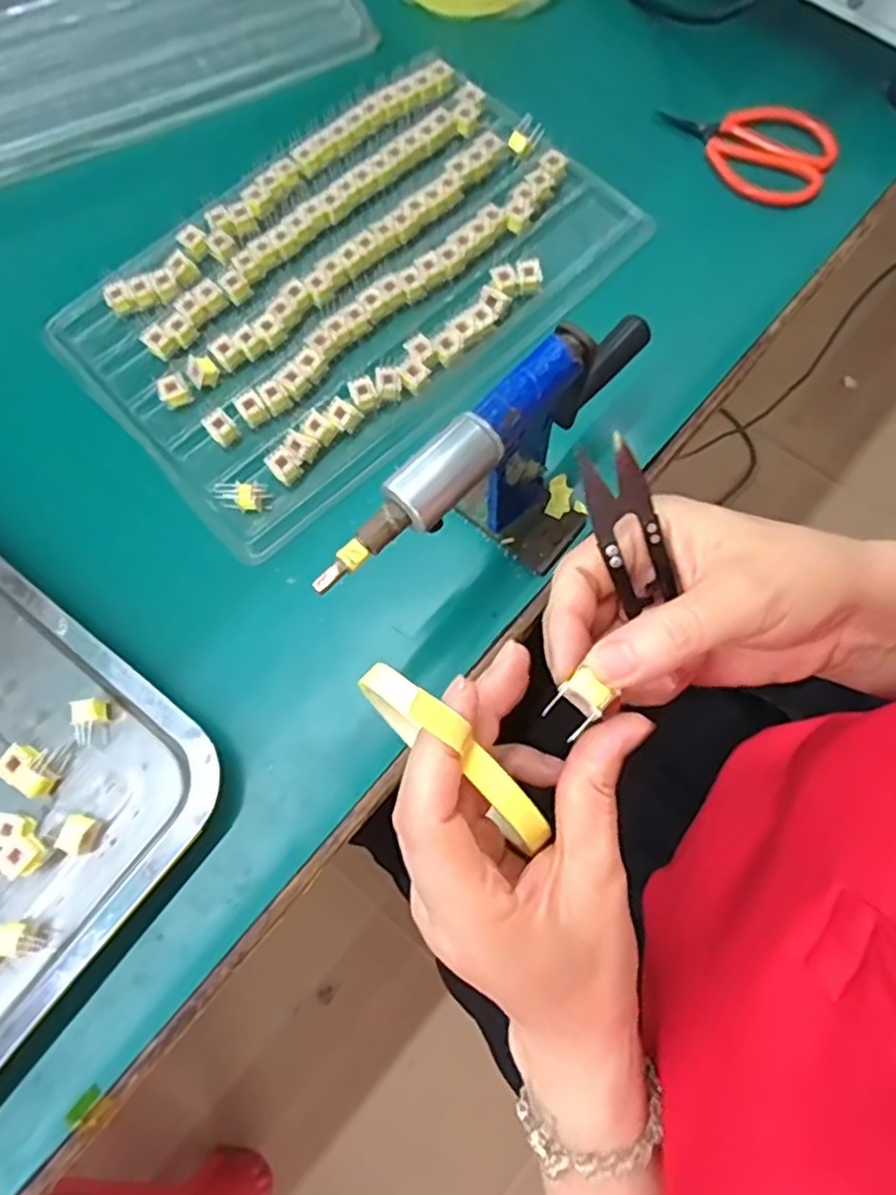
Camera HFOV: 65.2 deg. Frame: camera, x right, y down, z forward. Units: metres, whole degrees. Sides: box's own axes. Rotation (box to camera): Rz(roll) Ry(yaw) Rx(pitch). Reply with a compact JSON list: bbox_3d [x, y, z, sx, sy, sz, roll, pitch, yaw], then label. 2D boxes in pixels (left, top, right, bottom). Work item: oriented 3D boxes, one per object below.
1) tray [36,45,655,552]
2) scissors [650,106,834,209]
[{"bbox_3d":[-0.059,-0.193,0.426,0.322,0.018,0.205,-43,77,-11],"label":"tray"},{"bbox_3d":[0.193,-0.297,0.459,0.115,0.019,0.066,35,76,11],"label":"scissors"}]

